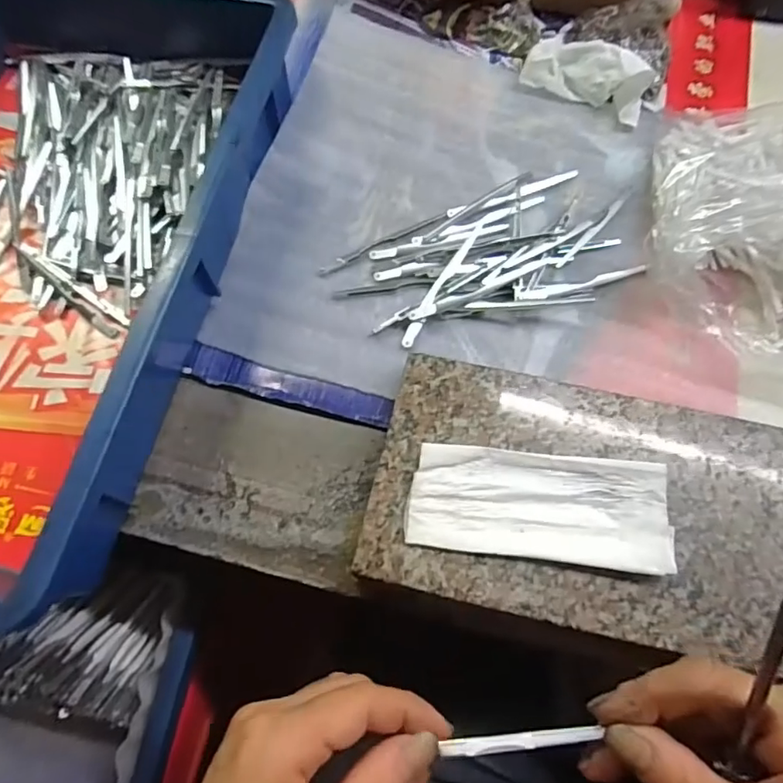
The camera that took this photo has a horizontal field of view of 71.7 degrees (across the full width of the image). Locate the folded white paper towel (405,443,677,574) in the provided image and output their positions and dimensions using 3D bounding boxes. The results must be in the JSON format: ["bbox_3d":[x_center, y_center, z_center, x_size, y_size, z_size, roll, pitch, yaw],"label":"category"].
[{"bbox_3d":[0.078,0.060,0.288,0.133,0.011,0.054,6,68,6],"label":"folded white paper towel"}]

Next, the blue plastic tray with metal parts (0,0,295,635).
[{"bbox_3d":[-0.246,-0.102,0.360,0.282,0.079,0.432,10,68,7],"label":"blue plastic tray with metal parts"}]

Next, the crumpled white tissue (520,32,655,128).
[{"bbox_3d":[0.154,-0.249,0.426,0.097,0.038,0.048,20,70,11],"label":"crumpled white tissue"}]

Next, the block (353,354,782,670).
[{"bbox_3d":[0.113,0.065,0.304,0.237,0.032,0.131,11,69,8],"label":"block"}]

